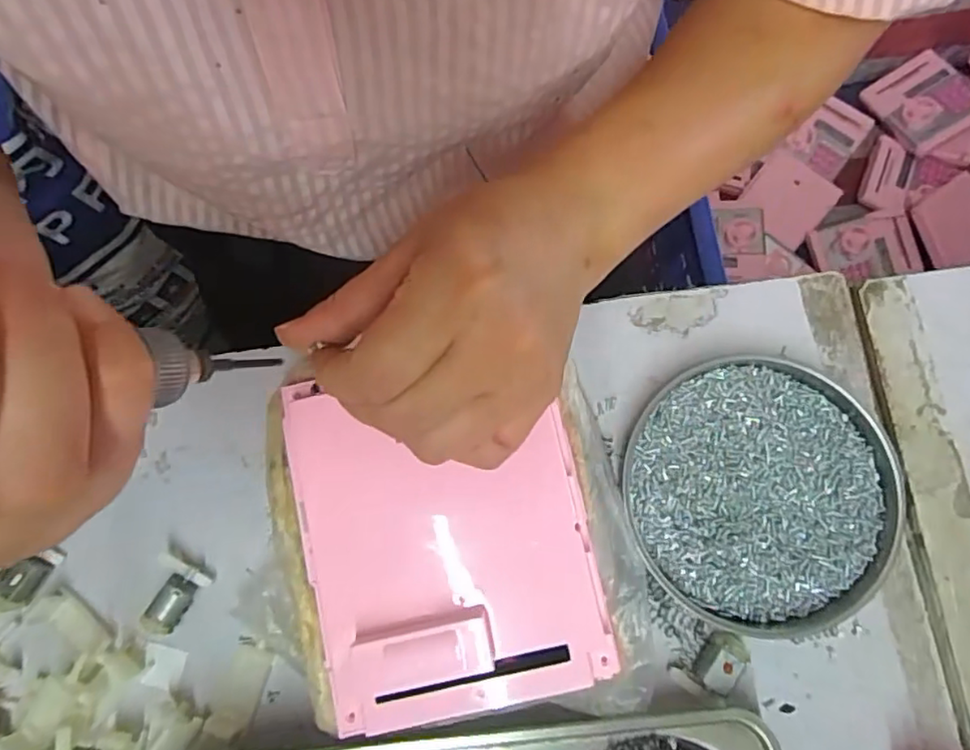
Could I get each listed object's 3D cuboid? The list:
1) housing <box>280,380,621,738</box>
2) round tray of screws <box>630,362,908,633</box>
[{"bbox_3d":[-0.022,0.072,0.277,0.126,0.015,0.153,-12,78,-3],"label":"housing"},{"bbox_3d":[0.141,0.059,0.313,0.132,0.016,0.133,0,78,0],"label":"round tray of screws"}]

